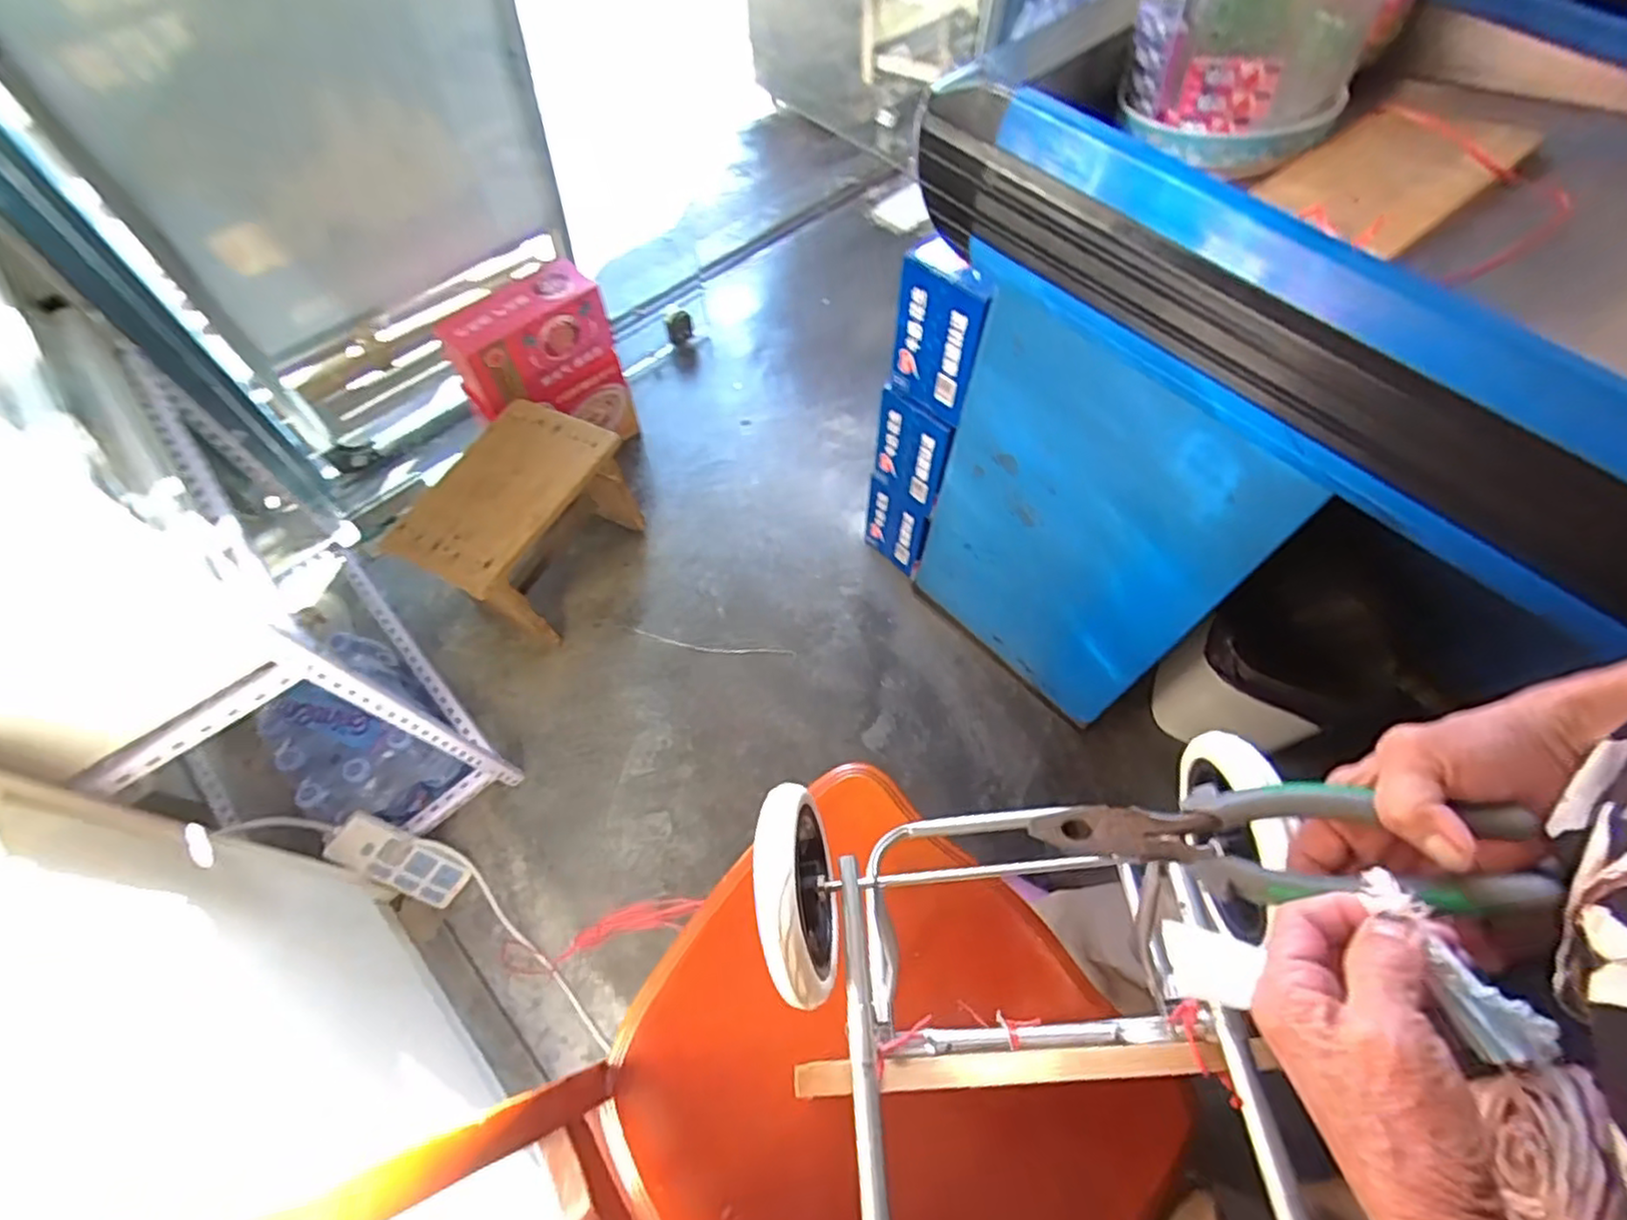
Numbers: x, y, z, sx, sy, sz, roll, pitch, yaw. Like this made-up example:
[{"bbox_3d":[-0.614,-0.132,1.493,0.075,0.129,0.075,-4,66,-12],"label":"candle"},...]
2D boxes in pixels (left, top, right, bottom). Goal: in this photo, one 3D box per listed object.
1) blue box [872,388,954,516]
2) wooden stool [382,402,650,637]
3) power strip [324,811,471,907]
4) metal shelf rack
[{"bbox_3d":[0.148,-0.241,1.094,0.131,0.196,0.024,37,67,19],"label":"blue box"},{"bbox_3d":[-0.488,-0.136,1.237,0.226,0.276,0.348,24,63,13],"label":"wooden stool"},{"bbox_3d":[-0.604,0.368,1.027,0.189,0.043,0.075,38,63,-23],"label":"power strip"},{"bbox_3d":[-0.808,-0.009,0.994,0.231,0.556,0.709,-39,70,-18],"label":"metal shelf rack"}]

